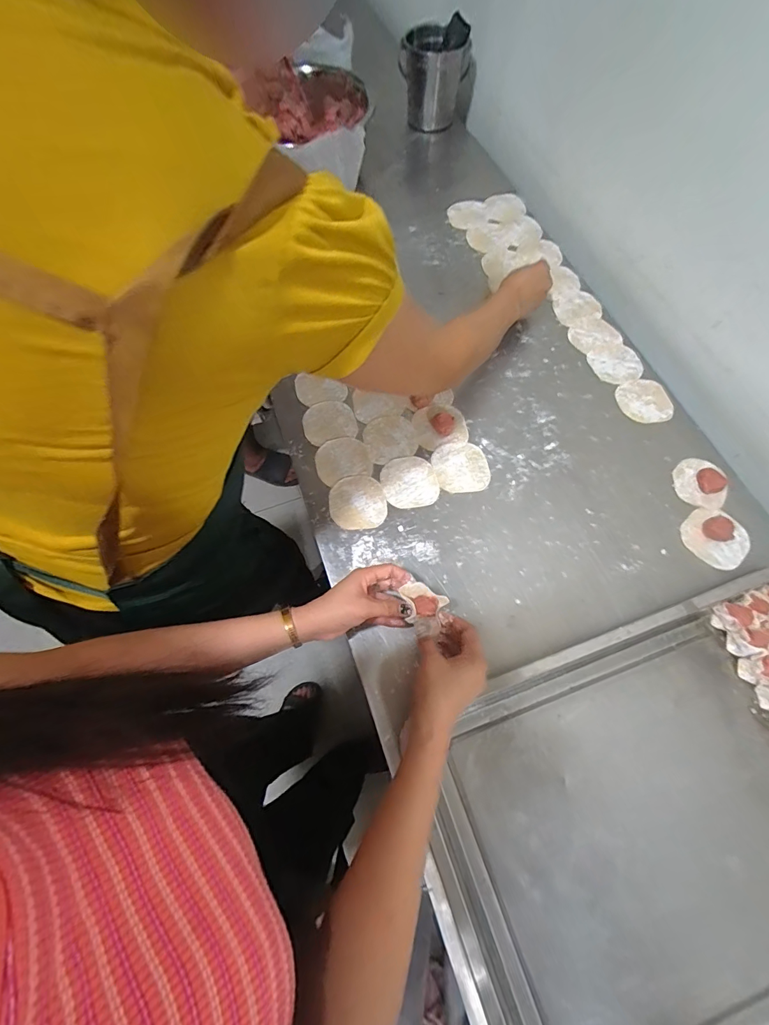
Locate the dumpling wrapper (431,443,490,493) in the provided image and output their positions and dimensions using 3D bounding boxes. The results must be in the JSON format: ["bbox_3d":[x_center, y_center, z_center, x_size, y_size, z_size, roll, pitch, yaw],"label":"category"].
[{"bbox_3d":[0.115,-0.067,0.607,0.079,0.004,0.078,-5,69,-1],"label":"dumpling wrapper"}]

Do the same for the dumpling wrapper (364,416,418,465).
[{"bbox_3d":[0.009,-0.114,0.625,0.077,0.004,0.077,-16,70,-5],"label":"dumpling wrapper"}]

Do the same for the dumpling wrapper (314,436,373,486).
[{"bbox_3d":[-0.064,-0.079,0.611,0.078,0.004,0.074,-19,70,-6],"label":"dumpling wrapper"}]

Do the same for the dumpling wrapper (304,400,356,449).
[{"bbox_3d":[-0.087,-0.143,0.635,0.080,0.006,0.073,-18,70,-6],"label":"dumpling wrapper"}]

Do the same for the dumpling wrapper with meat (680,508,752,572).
[{"bbox_3d":[0.459,0.033,0.557,0.081,0.020,0.077,0,69,1],"label":"dumpling wrapper with meat"}]

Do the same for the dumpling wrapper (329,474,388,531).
[{"bbox_3d":[-0.038,-0.015,0.585,0.079,0.004,0.083,-6,69,-1],"label":"dumpling wrapper"}]

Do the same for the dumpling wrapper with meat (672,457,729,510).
[{"bbox_3d":[0.461,-0.044,0.586,0.072,0.022,0.077,0,69,1],"label":"dumpling wrapper with meat"}]

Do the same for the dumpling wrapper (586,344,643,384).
[{"bbox_3d":[0.386,-0.246,0.676,0.081,0.004,0.073,-14,69,-4],"label":"dumpling wrapper"}]

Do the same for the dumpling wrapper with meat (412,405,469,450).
[{"bbox_3d":[0.084,-0.135,0.626,0.078,0.012,0.076,-11,69,-3],"label":"dumpling wrapper with meat"}]

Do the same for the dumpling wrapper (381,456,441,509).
[{"bbox_3d":[0.037,-0.045,0.597,0.079,0.004,0.081,-13,69,-4],"label":"dumpling wrapper"}]

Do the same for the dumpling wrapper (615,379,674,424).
[{"bbox_3d":[0.415,-0.178,0.645,0.078,0.004,0.079,0,69,1],"label":"dumpling wrapper"}]

